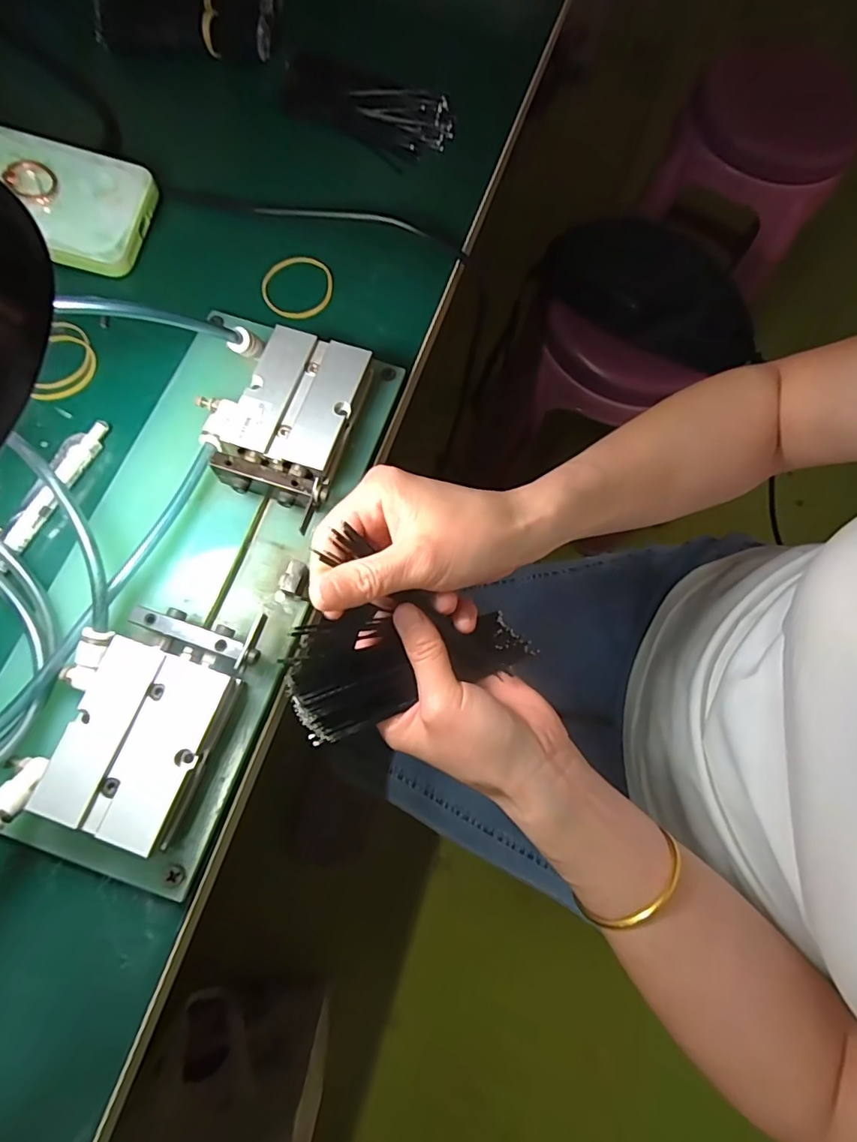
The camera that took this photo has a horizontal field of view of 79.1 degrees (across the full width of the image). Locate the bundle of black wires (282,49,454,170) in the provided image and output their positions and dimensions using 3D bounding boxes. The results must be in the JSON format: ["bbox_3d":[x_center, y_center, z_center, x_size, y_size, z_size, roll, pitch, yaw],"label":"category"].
[{"bbox_3d":[-0.046,-0.326,0.364,0.125,0.012,0.061,28,73,5],"label":"bundle of black wires"}]

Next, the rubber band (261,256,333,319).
[{"bbox_3d":[-0.080,-0.176,0.320,0.043,0.004,0.044,6,73,0],"label":"rubber band"}]

